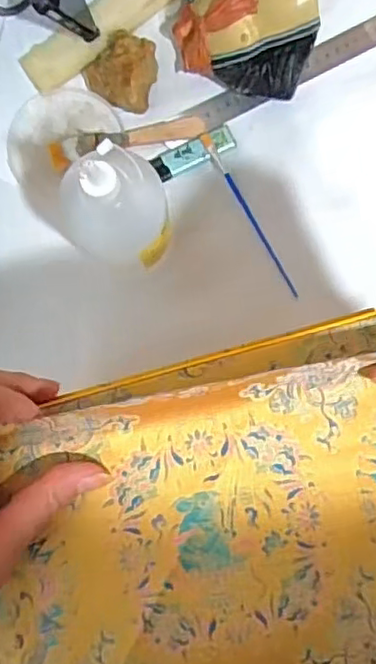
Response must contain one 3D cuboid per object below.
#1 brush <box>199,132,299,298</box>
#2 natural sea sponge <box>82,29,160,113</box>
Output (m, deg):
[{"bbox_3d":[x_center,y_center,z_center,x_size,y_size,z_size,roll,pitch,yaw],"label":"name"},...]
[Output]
[{"bbox_3d":[0.053,-0.101,0.551,0.009,0.004,0.163,-28,87,-1],"label":"brush"},{"bbox_3d":[-0.058,-0.223,0.545,0.065,0.037,0.059,28,88,2],"label":"natural sea sponge"}]

